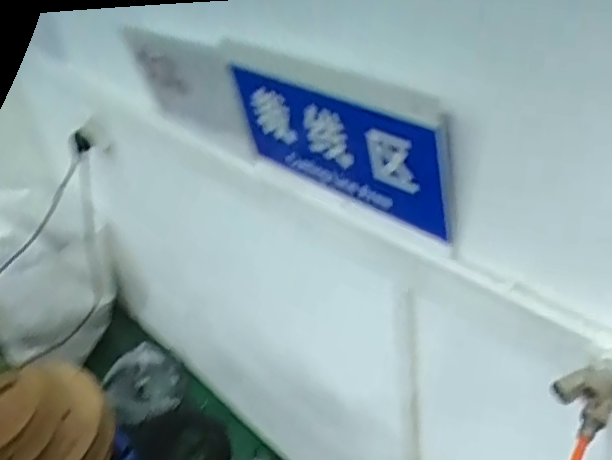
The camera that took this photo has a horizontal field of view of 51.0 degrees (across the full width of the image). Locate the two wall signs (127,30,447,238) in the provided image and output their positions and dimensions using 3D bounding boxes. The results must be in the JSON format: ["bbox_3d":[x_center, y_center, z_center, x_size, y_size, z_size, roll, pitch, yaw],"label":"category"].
[{"bbox_3d":[-0.069,-0.170,0.934,0.028,0.156,0.681,-29,39,-29],"label":"two wall signs"}]

